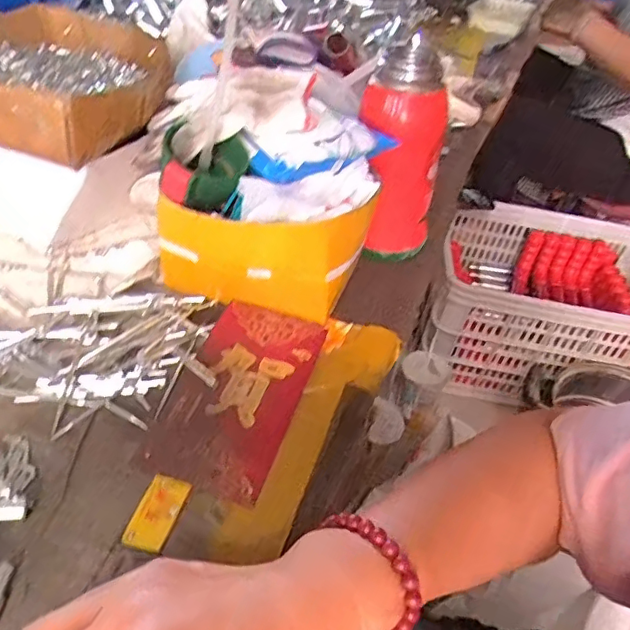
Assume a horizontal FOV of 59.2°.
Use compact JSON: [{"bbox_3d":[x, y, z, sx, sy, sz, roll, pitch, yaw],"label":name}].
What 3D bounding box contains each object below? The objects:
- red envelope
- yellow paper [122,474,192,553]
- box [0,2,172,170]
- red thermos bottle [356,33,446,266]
[{"bbox_3d":[-0.055,0.053,0.407,0.086,0.007,0.162,16,45,9],"label":"red envelope"},{"bbox_3d":[-0.095,0.118,0.333,0.025,0.004,0.045,14,42,7],"label":"yellow paper"},{"bbox_3d":[-0.242,-0.215,0.501,0.195,0.059,0.176,19,42,10],"label":"box"},{"bbox_3d":[0.076,-0.141,0.506,0.071,0.175,0.064,-6,43,-15],"label":"red thermos bottle"}]

